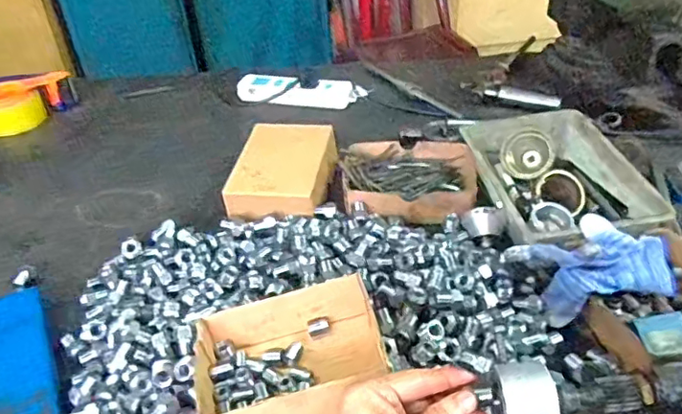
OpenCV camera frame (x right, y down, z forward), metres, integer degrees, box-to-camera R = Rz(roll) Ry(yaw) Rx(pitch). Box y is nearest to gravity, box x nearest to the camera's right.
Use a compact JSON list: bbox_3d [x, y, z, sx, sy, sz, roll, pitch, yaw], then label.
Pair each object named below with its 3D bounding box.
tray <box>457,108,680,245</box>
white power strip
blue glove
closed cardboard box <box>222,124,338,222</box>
[{"bbox_3d":[0.264,-0.041,0.725,0.175,0.055,0.253,-6,38,-4],"label":"tray"},{"bbox_3d":[-0.077,-0.198,1.002,0.224,0.035,0.061,10,39,16],"label":"white power strip"},{"bbox_3d":[0.265,0.057,0.586,0.168,0.073,0.079,-6,38,-4],"label":"blue glove"},{"bbox_3d":[-0.077,-0.048,0.773,0.124,0.055,0.169,4,38,9],"label":"closed cardboard box"}]

